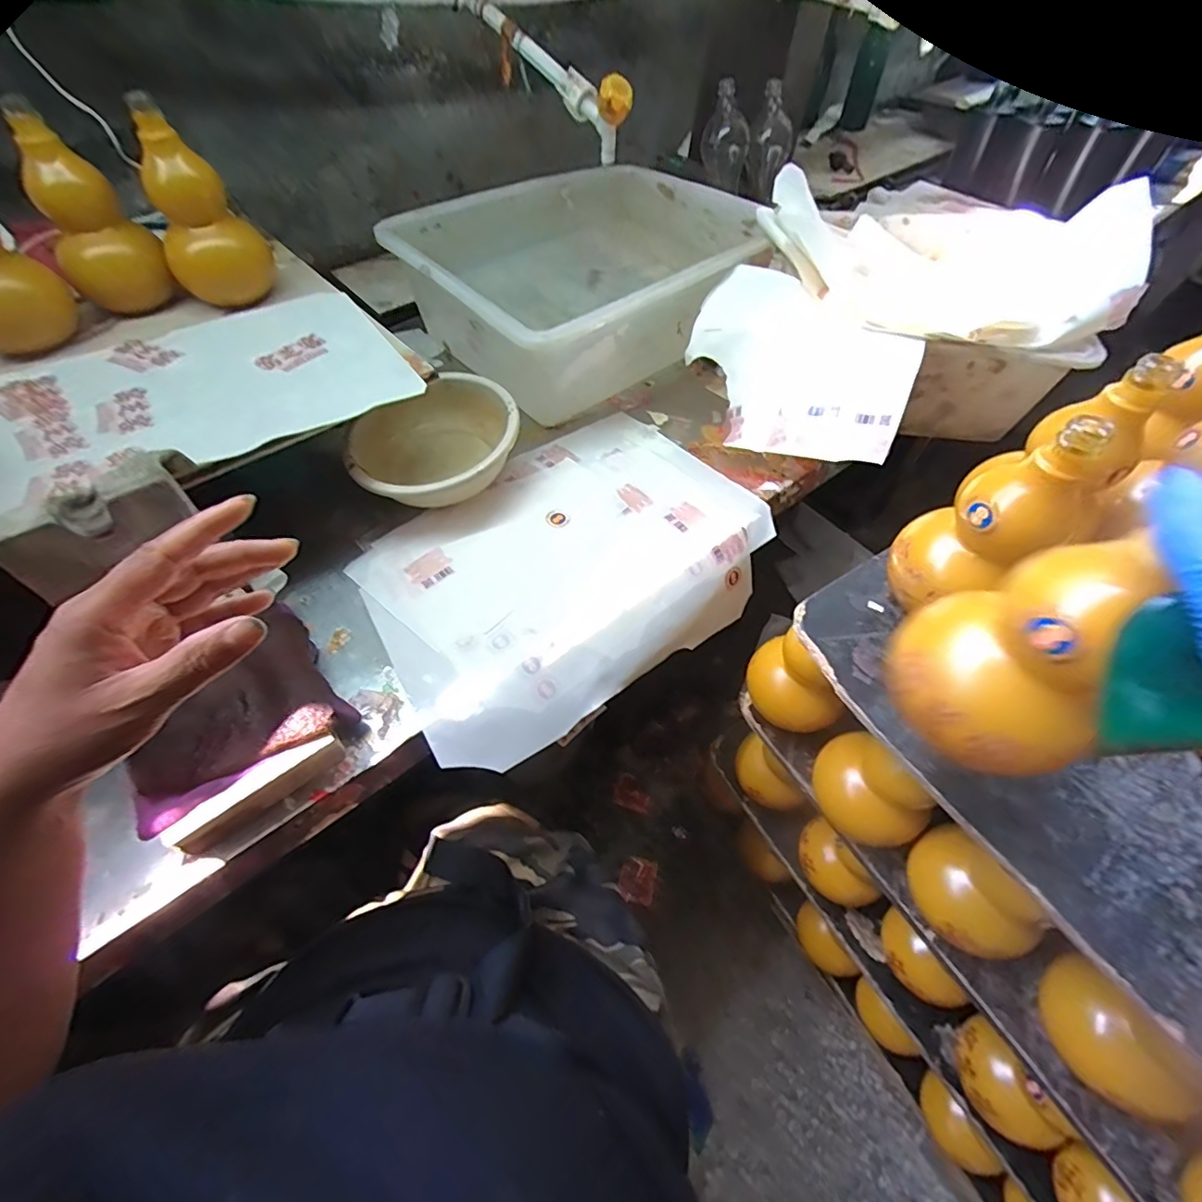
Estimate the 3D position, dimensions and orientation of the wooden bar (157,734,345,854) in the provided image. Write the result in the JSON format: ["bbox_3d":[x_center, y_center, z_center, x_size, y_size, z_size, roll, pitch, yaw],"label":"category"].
[{"bbox_3d":[-0.258,0.143,0.412,0.119,0.041,0.015,-35,65,-23],"label":"wooden bar"}]

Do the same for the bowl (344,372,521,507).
[{"bbox_3d":[-0.189,-0.177,0.629,0.187,0.077,0.164,-20,60,-15],"label":"bowl"}]

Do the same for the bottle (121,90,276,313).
[{"bbox_3d":[-0.424,-0.408,0.582,0.084,0.177,0.090,0,57,-3],"label":"bottle"}]

